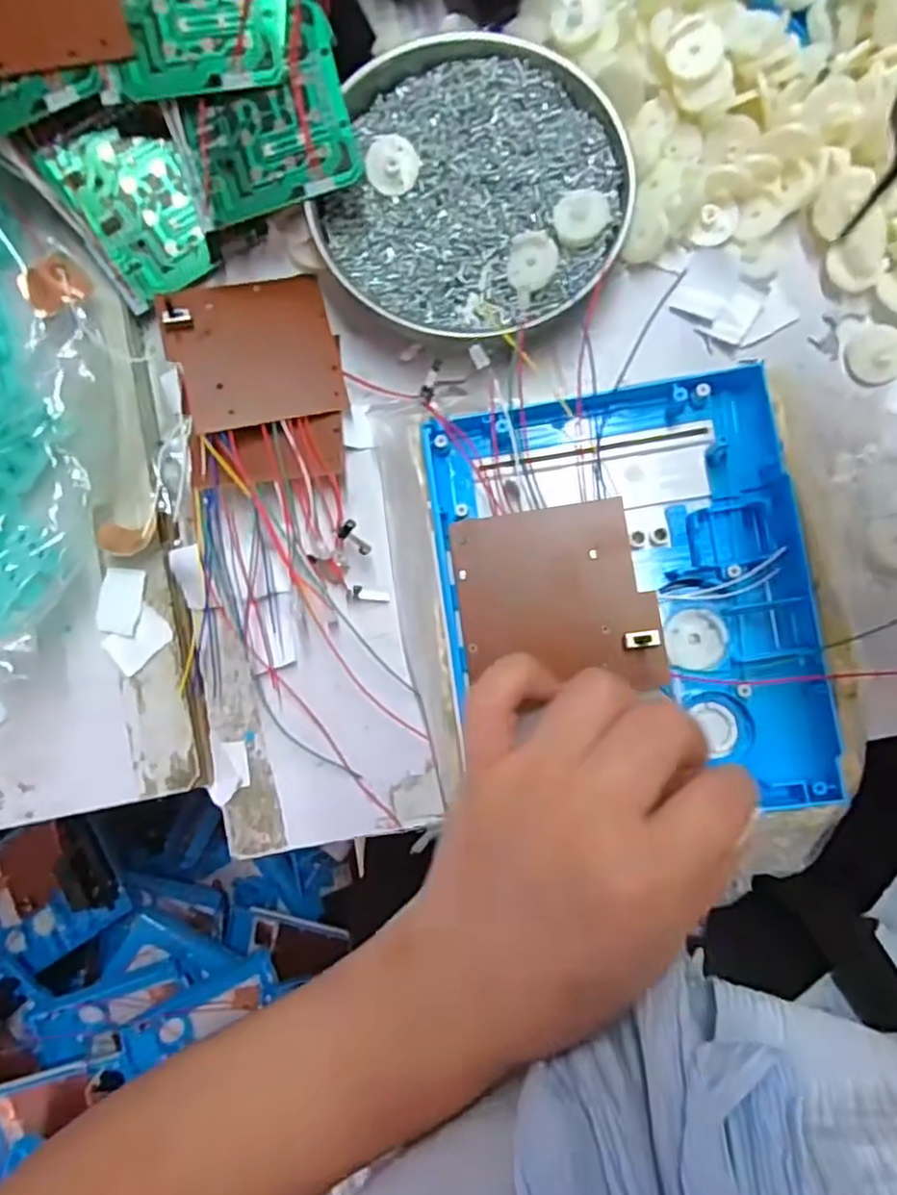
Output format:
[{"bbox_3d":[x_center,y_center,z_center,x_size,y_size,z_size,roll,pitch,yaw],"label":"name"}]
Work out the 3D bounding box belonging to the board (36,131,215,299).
[{"bbox_3d":[-0.137,-0.176,0.320,0.049,0.006,0.069,-38,112,-6],"label":"board"}]

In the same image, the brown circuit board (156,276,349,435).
[{"bbox_3d":[-0.086,-0.111,0.317,0.071,0.010,0.071,-13,76,-12],"label":"brown circuit board"}]

